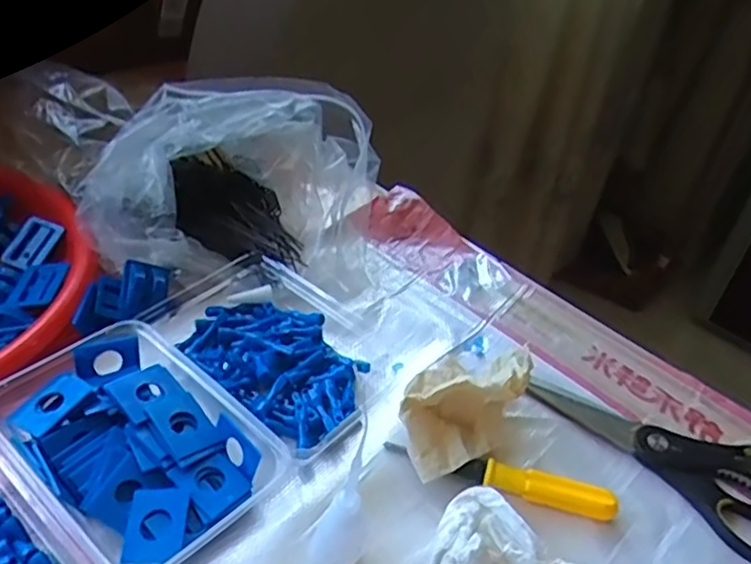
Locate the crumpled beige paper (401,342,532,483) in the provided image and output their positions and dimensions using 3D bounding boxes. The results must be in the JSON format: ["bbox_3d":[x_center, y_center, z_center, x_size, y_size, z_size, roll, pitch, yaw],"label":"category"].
[{"bbox_3d":[0.056,0.077,0.436,0.065,0.053,0.116,27,43,22],"label":"crumpled beige paper"}]

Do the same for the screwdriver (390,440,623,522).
[{"bbox_3d":[0.077,0.123,0.413,0.142,0.017,0.017,14,39,7],"label":"screwdriver"}]

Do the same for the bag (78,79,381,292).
[{"bbox_3d":[-0.110,-0.089,0.558,0.208,0.117,0.157,7,39,0],"label":"bag"}]

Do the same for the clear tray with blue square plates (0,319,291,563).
[{"bbox_3d":[-0.144,0.095,0.394,0.152,0.036,0.108,32,45,27],"label":"clear tray with blue square plates"}]

